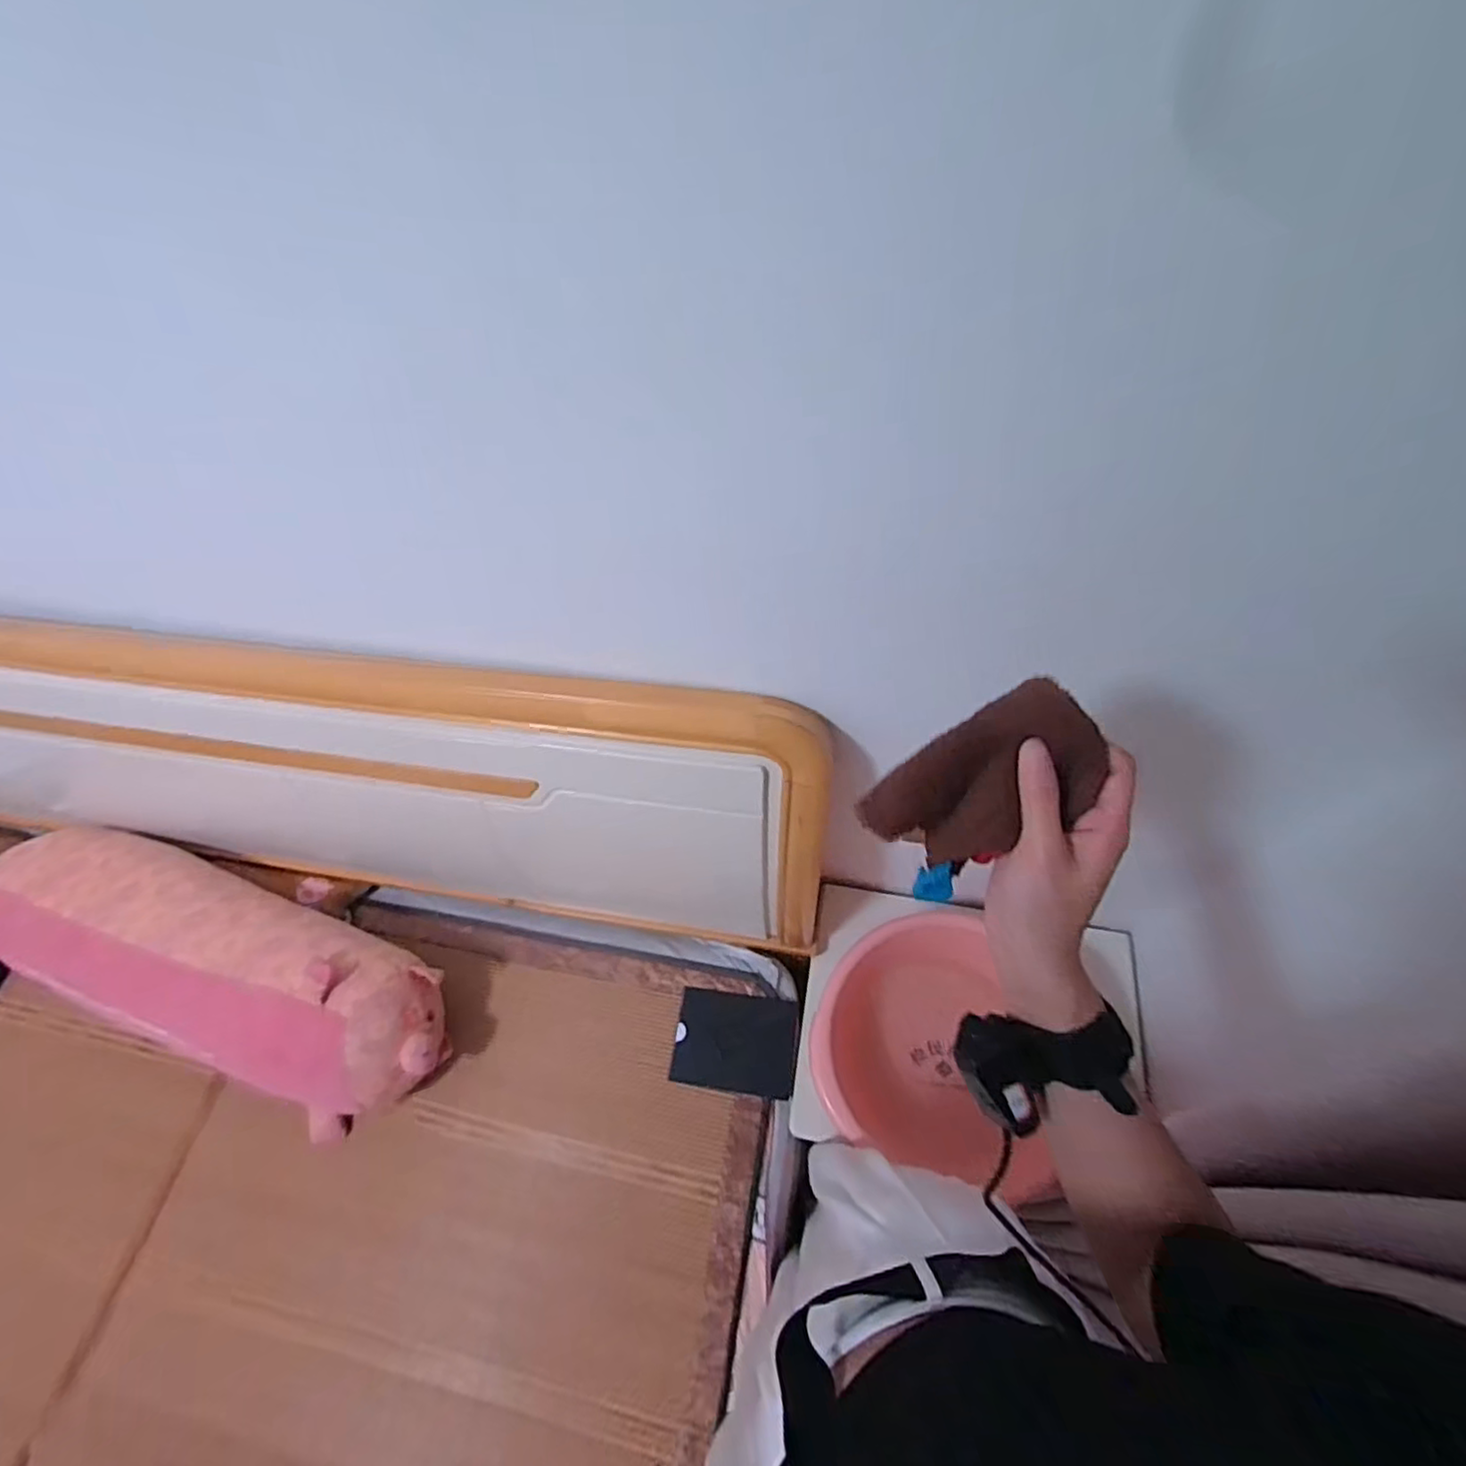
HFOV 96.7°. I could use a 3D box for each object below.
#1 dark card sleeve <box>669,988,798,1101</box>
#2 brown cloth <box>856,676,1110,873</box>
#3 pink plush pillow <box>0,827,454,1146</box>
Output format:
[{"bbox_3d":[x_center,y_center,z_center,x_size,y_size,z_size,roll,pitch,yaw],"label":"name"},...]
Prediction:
[{"bbox_3d":[0.004,0.488,1.036,0.186,0.009,0.140,6,63,7],"label":"dark card sleeve"},{"bbox_3d":[0.139,0.031,0.373,0.134,0.035,0.065,-40,56,30],"label":"brown cloth"},{"bbox_3d":[-0.896,0.365,1.075,0.941,0.200,0.276,17,61,14],"label":"pink plush pillow"}]

